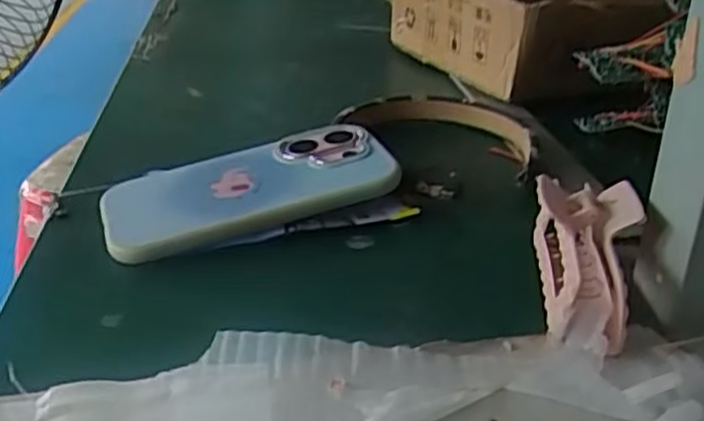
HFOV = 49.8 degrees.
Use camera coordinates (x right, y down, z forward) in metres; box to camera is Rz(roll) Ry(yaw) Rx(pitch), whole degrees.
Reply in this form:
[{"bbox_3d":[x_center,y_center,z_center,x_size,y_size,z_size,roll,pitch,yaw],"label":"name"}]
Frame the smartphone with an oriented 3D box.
[{"bbox_3d":[-0.061,-0.014,0.446,0.167,0.014,0.083,-17,37,-12],"label":"smartphone"}]

